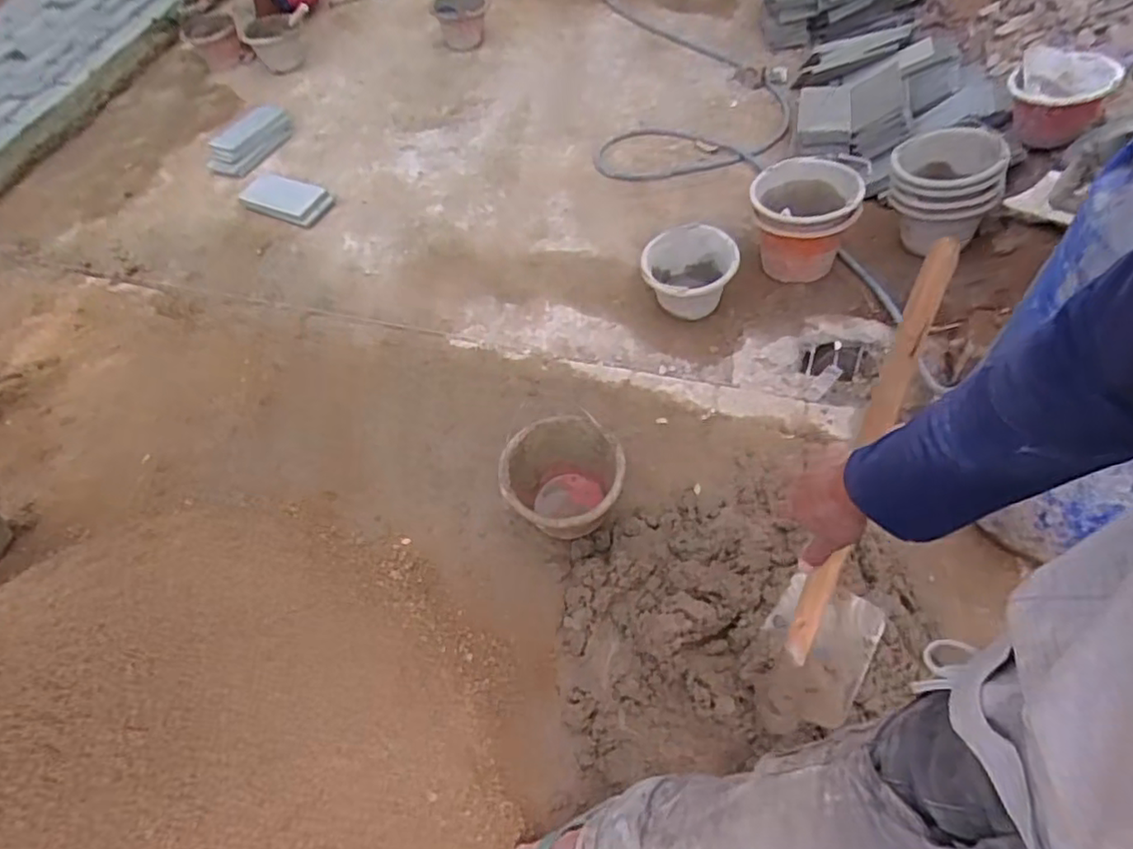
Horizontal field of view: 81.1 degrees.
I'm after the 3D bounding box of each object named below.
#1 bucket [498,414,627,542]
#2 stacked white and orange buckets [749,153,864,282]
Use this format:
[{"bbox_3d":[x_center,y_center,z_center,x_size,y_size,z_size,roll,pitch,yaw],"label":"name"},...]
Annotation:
[{"bbox_3d":[-0.003,0.129,1.364,0.241,0.171,0.248,-1,55,2],"label":"bucket"},{"bbox_3d":[0.643,-0.556,1.807,0.260,0.290,0.284,-3,51,4],"label":"stacked white and orange buckets"}]

